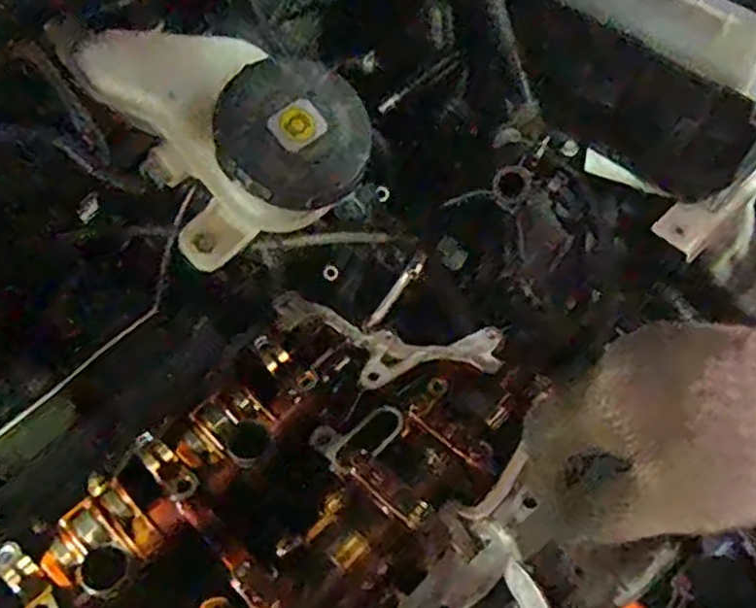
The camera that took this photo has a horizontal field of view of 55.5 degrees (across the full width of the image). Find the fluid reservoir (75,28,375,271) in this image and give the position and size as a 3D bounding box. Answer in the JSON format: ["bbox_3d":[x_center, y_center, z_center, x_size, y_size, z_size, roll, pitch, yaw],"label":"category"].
[{"bbox_3d":[-0.072,-0.076,0.358,0.139,0.086,0.085,33,62,20],"label":"fluid reservoir"}]

